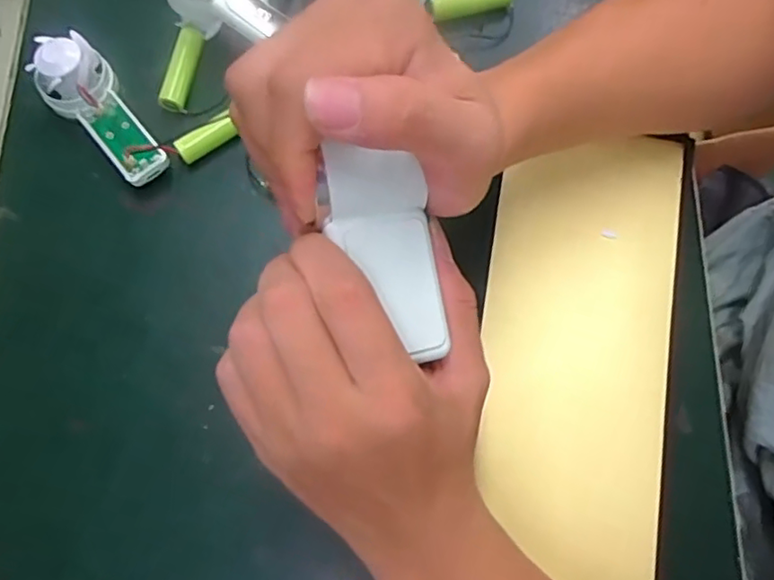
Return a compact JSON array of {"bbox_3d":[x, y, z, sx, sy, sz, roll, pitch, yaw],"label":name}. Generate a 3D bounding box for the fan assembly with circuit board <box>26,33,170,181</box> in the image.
[{"bbox_3d":[-0.157,-0.098,0.333,0.039,0.031,0.090,-40,80,-10],"label":"fan assembly with circuit board"}]

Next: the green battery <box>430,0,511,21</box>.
[{"bbox_3d":[0.052,-0.176,0.371,0.050,0.012,0.015,-15,77,-5],"label":"green battery"}]

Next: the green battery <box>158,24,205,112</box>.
[{"bbox_3d":[-0.120,-0.128,0.354,0.014,0.010,0.053,9,76,1],"label":"green battery"}]

